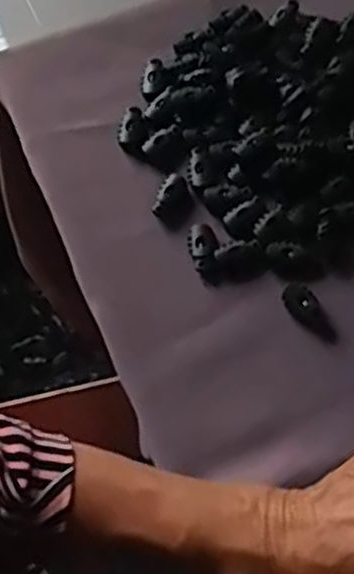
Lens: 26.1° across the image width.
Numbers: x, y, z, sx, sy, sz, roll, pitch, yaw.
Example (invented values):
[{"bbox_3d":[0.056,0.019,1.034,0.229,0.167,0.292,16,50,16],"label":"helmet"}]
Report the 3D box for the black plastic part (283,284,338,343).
[{"bbox_3d":[0.076,0.016,0.438,0.016,0.006,0.040,-35,72,-12],"label":"black plastic part"}]

